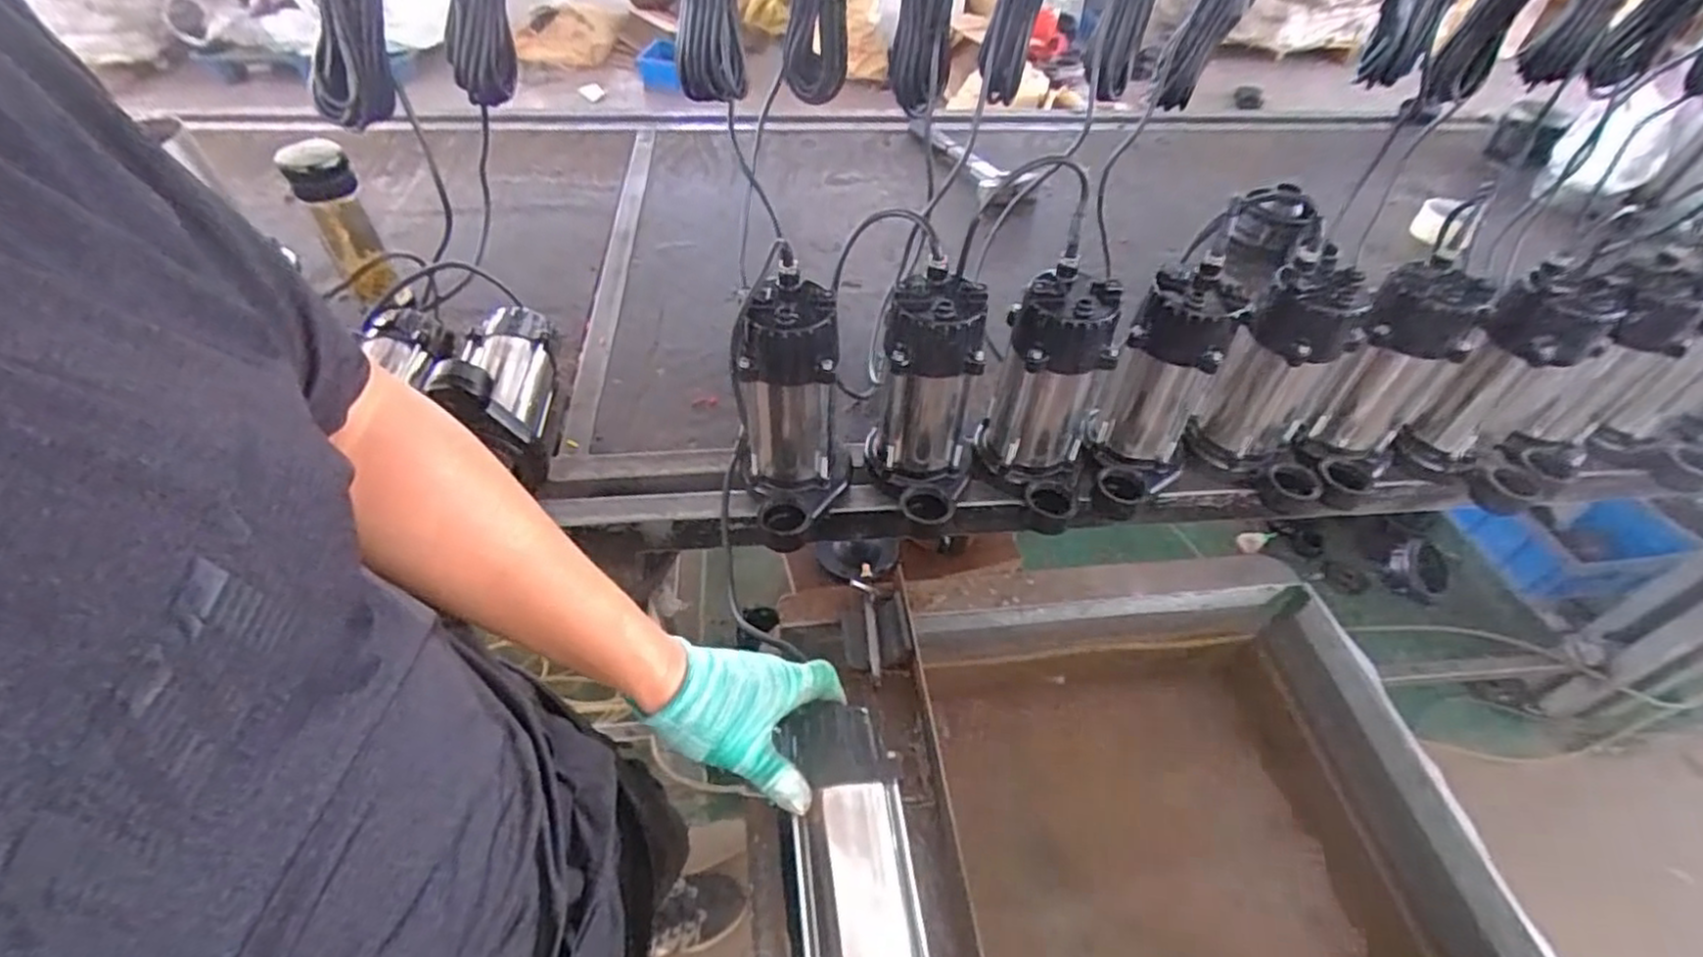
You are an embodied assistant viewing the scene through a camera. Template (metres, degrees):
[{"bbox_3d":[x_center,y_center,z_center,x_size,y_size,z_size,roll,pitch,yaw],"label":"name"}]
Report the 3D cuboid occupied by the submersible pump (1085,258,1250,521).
[{"bbox_3d":[0.316,-0.084,0.743,0.100,0.229,0.127,18,49,14],"label":"submersible pump"}]

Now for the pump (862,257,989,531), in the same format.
[{"bbox_3d":[0.073,-0.077,0.725,0.106,0.232,0.155,4,48,1],"label":"pump"}]

